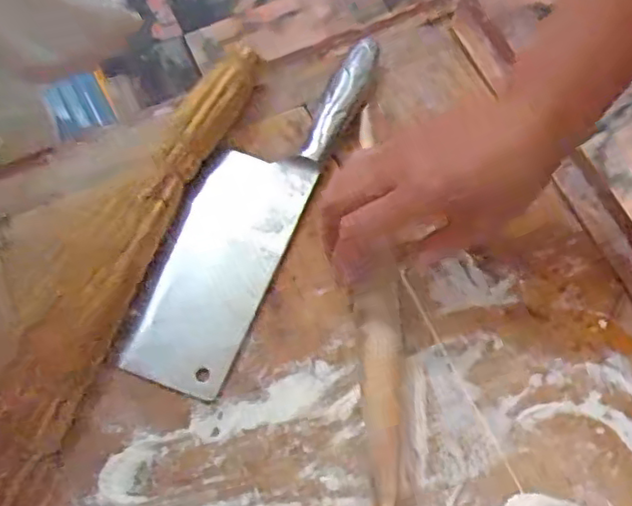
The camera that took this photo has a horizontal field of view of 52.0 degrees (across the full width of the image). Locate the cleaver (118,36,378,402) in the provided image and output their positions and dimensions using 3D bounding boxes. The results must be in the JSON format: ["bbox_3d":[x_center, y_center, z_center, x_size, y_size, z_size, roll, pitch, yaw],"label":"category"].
[{"bbox_3d":[-0.048,-0.041,0.467,0.082,0.018,0.283,24,72,8],"label":"cleaver"}]

